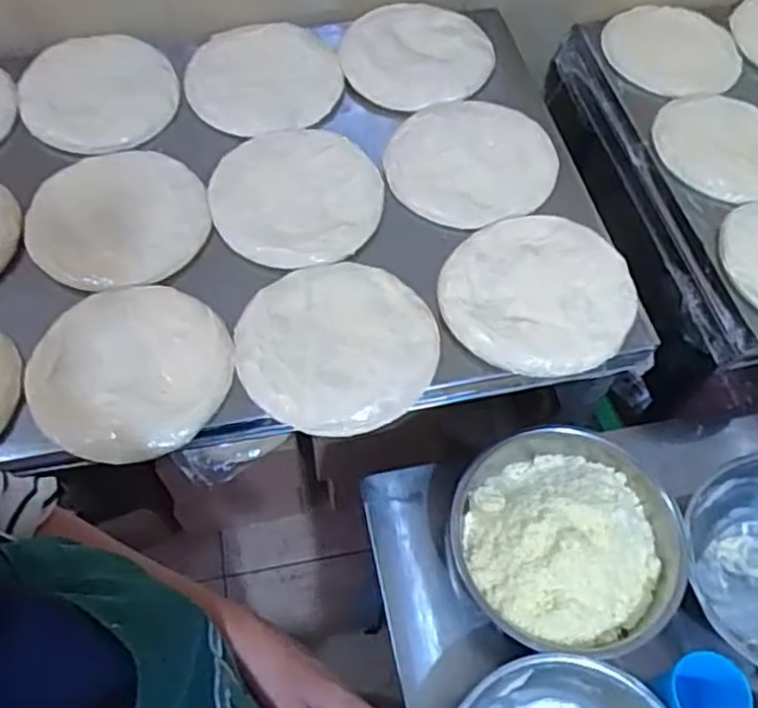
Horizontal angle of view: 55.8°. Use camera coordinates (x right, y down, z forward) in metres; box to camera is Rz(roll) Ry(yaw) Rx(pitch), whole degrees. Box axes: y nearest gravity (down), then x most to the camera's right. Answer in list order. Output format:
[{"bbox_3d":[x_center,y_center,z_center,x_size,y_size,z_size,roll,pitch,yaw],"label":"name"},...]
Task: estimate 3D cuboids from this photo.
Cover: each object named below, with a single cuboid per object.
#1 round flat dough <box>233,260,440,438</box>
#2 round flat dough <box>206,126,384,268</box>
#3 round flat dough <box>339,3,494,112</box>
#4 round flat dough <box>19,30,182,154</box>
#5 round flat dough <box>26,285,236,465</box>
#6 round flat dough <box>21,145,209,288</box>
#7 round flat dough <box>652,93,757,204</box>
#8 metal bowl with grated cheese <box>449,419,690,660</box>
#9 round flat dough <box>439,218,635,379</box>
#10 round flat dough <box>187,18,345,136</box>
[{"bbox_3d":[-0.045,-0.017,0.766,0.207,0.010,0.209,1,60,-1],"label":"round flat dough"},{"bbox_3d":[-0.104,-0.201,0.893,0.204,0.021,0.230,-9,60,-6],"label":"round flat dough"},{"bbox_3d":[0.057,-0.430,1.016,0.205,0.018,0.204,-2,64,3],"label":"round flat dough"},{"bbox_3d":[-0.384,-0.361,0.983,0.203,0.022,0.229,-21,63,-13],"label":"round flat dough"},{"bbox_3d":[-0.258,0.012,0.742,0.198,0.022,0.198,1,60,-1],"label":"round flat dough"},{"bbox_3d":[-0.314,-0.168,0.863,0.221,0.023,0.207,1,60,-1],"label":"round flat dough"},{"bbox_3d":[0.496,-0.292,1.008,0.212,0.023,0.204,1,60,-1],"label":"round flat dough"},{"bbox_3d":[0.229,0.215,0.859,0.262,0.077,0.277,1,60,-1],"label":"metal bowl with grated cheese"},{"bbox_3d":[0.179,-0.071,0.797,0.200,0.022,0.204,1,60,-1],"label":"round flat dough"},{"bbox_3d":[-0.163,-0.390,0.999,0.205,0.028,0.211,1,60,-1],"label":"round flat dough"}]

